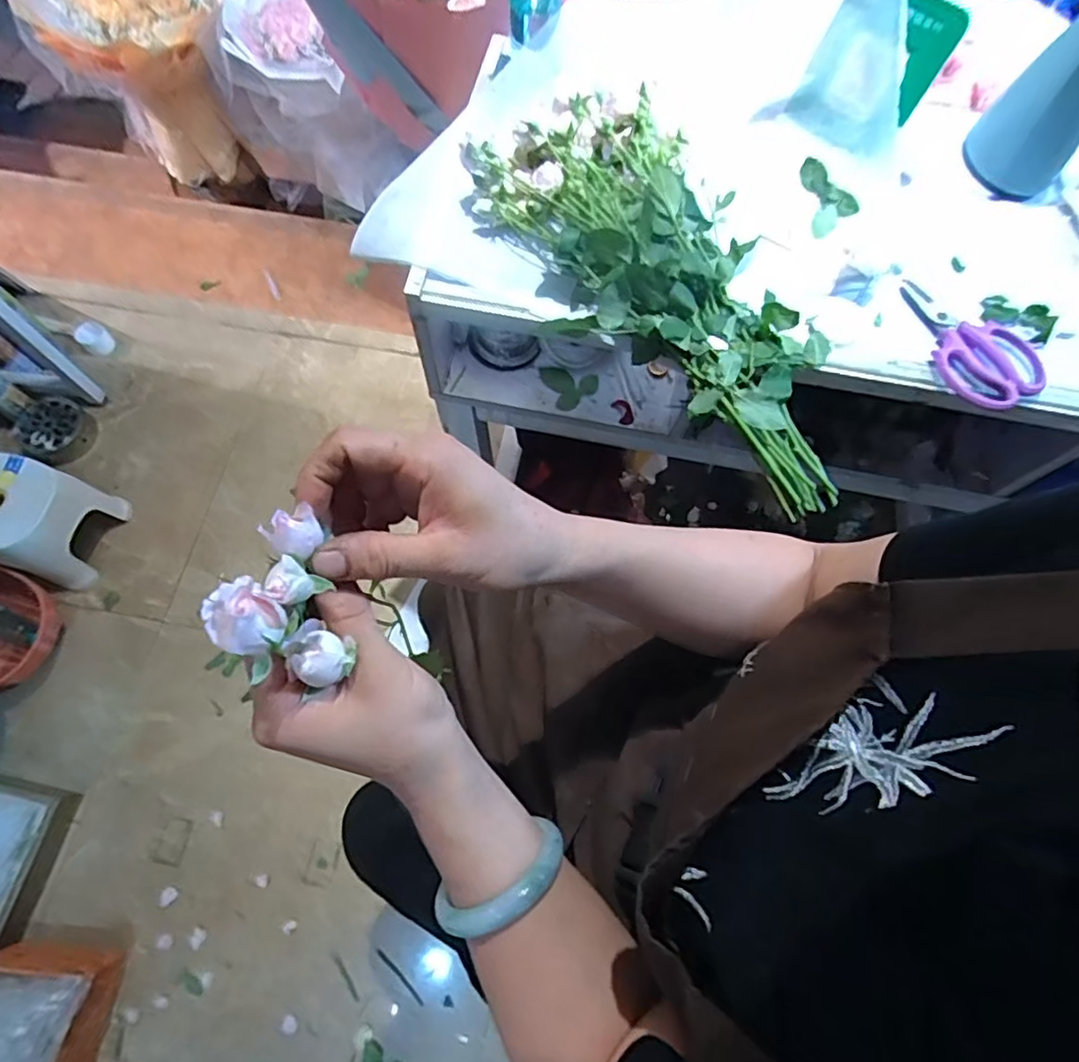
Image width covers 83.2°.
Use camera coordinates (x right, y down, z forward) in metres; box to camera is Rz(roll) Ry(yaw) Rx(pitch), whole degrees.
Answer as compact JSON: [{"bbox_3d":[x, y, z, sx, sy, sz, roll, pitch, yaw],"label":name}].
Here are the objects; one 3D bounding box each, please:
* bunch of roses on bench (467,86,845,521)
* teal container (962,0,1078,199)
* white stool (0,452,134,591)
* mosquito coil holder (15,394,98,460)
[{"bbox_3d":[0.132,-0.222,0.561,0.224,0.097,0.451,-29,73,-12],"label":"bunch of roses on bench"},{"bbox_3d":[0.516,-0.443,0.582,0.091,0.208,0.076,43,74,13],"label":"teal container"},{"bbox_3d":[-0.993,-0.022,1.198,0.208,0.202,0.206,10,70,1],"label":"white stool"},{"bbox_3d":[-1.064,-0.221,1.344,0.152,0.063,0.138,38,72,11],"label":"mosquito coil holder"}]

